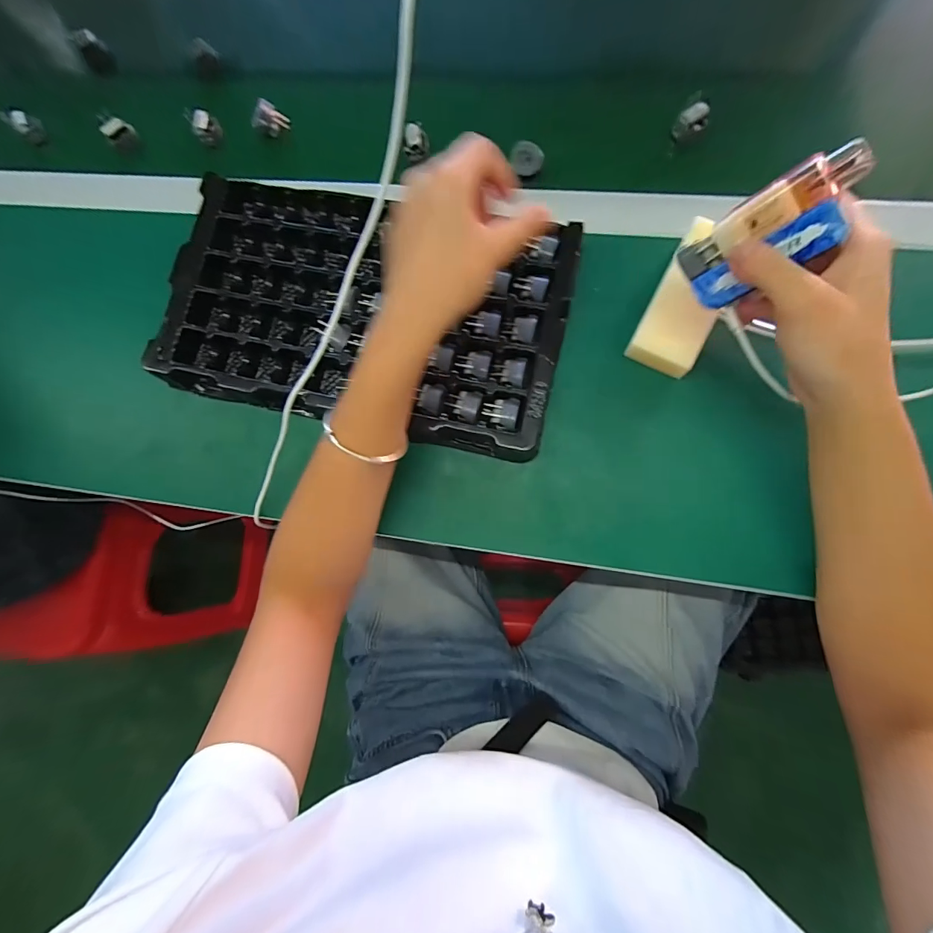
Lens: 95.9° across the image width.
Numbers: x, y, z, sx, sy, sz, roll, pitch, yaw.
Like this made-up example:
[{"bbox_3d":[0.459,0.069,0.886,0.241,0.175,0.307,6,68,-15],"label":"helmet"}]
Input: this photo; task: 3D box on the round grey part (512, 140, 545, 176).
[{"bbox_3d":[0.058,-0.292,0.398,0.029,0.010,0.028,0,112,13],"label":"round grey part"}]

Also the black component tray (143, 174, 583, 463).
[{"bbox_3d":[-0.090,-0.139,0.382,0.350,0.040,0.203,14,85,8],"label":"black component tray"}]

